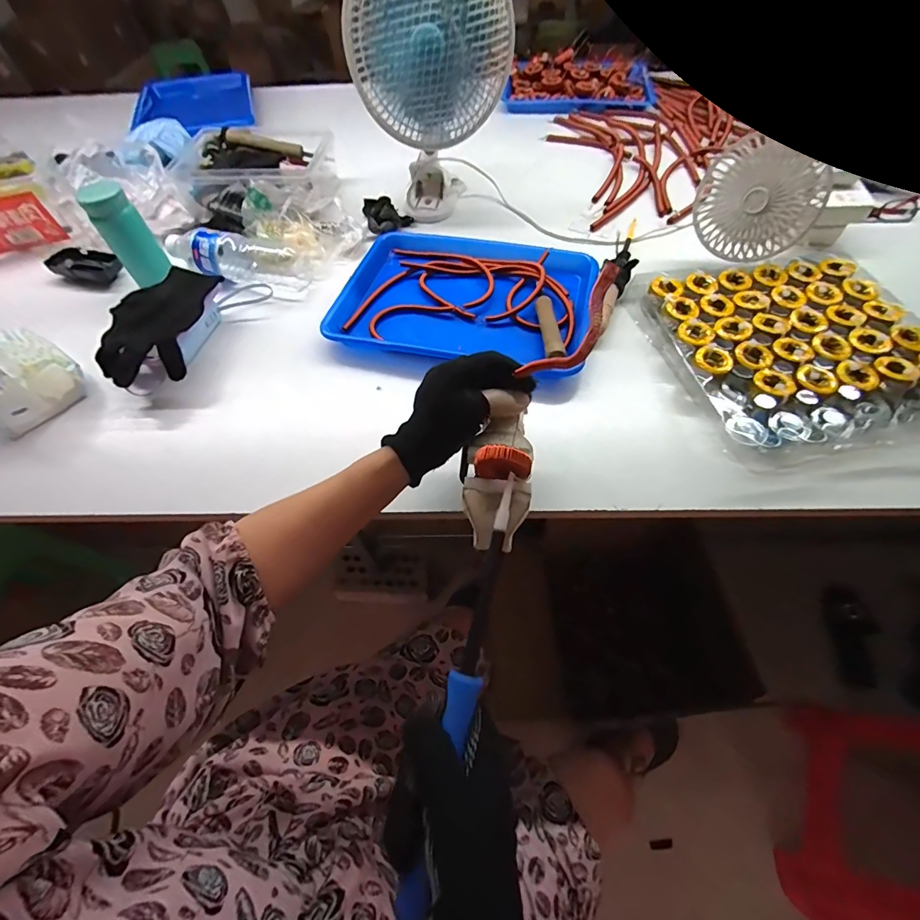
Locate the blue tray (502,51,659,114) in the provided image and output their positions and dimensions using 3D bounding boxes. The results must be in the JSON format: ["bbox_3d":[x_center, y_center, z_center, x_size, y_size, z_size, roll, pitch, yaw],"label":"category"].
[{"bbox_3d":[0.276,-0.875,1.001,0.335,0.045,0.209,8,57,7],"label":"blue tray"}]

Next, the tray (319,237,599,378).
[{"bbox_3d":[0.009,-0.222,0.581,0.324,0.030,0.237,13,58,10],"label":"tray"}]

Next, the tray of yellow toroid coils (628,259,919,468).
[{"bbox_3d":[0.389,-0.135,0.502,0.285,0.035,0.294,-7,57,-3],"label":"tray of yellow toroid coils"}]

